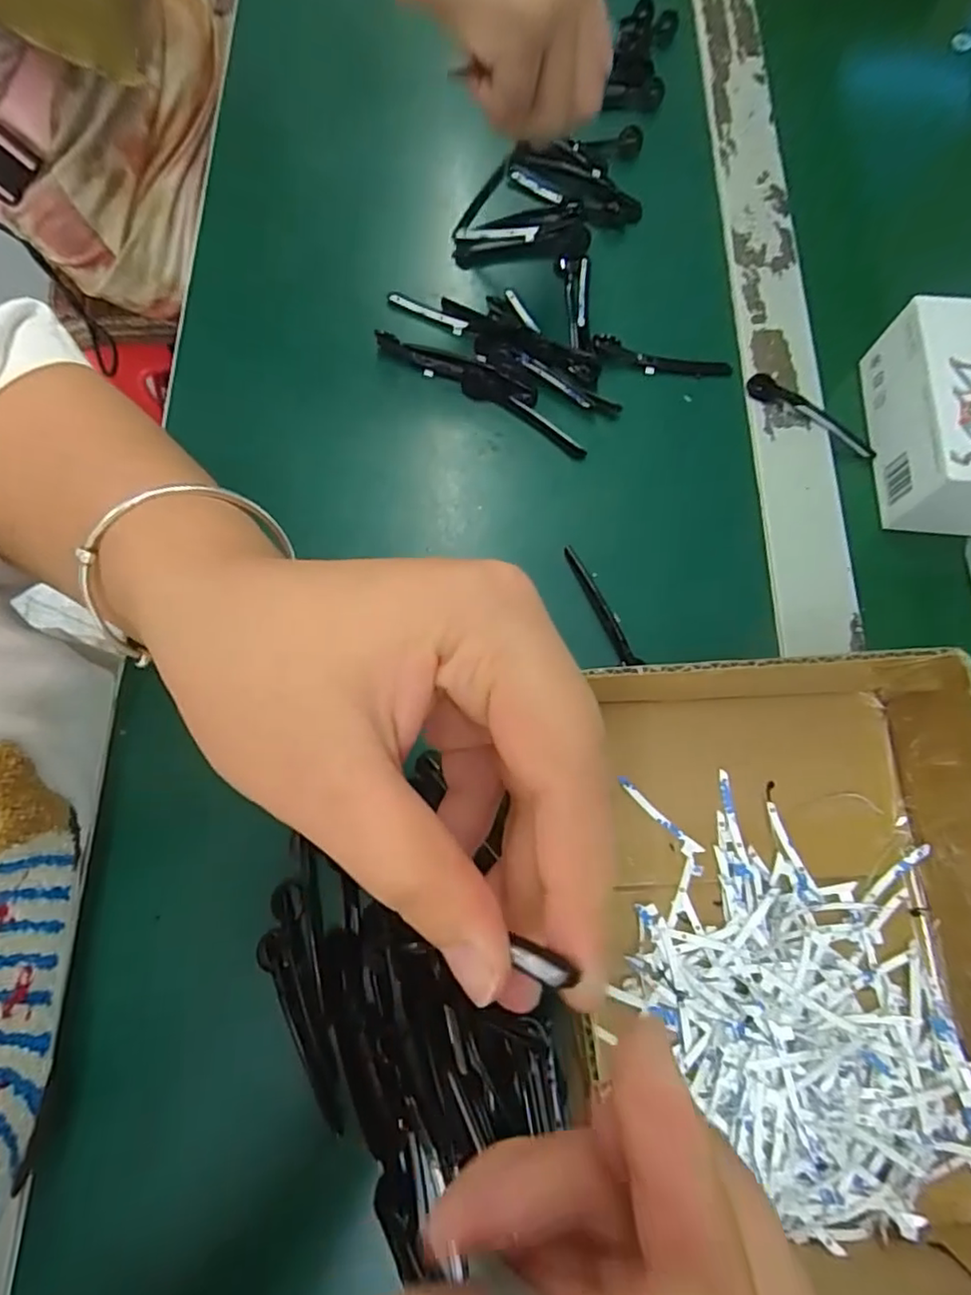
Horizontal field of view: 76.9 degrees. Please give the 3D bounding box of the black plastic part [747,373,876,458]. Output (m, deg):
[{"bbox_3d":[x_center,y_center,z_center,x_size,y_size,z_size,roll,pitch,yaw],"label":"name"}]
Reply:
[{"bbox_3d":[0.169,-0.120,0.316,0.073,0.005,0.015,37,77,9],"label":"black plastic part"}]

